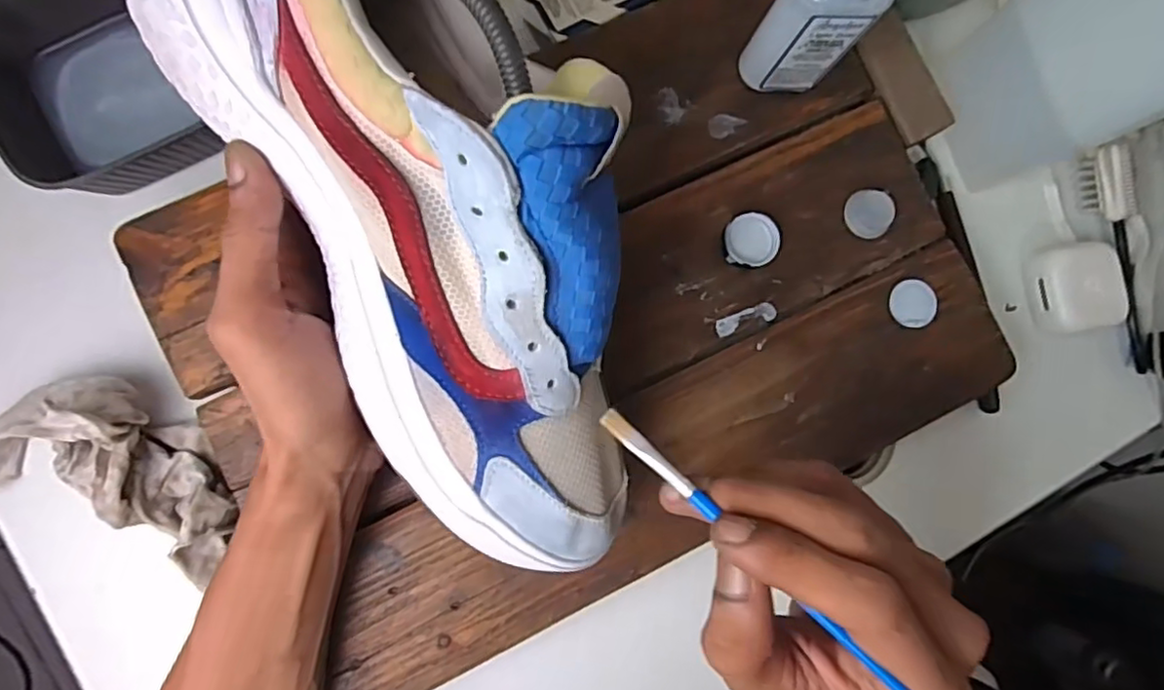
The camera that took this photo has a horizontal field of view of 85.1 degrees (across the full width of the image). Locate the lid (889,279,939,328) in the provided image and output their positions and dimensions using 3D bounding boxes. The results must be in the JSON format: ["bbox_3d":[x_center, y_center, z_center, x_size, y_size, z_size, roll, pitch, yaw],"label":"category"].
[{"bbox_3d":[0.186,-0.023,0.356,0.026,0.004,0.026,0,84,-4],"label":"lid"}]

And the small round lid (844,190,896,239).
[{"bbox_3d":[0.163,-0.074,0.357,0.026,0.007,0.026,0,84,-4],"label":"small round lid"}]

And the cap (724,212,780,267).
[{"bbox_3d":[0.093,-0.057,0.350,0.029,0.011,0.029,0,84,-4],"label":"cap"}]

